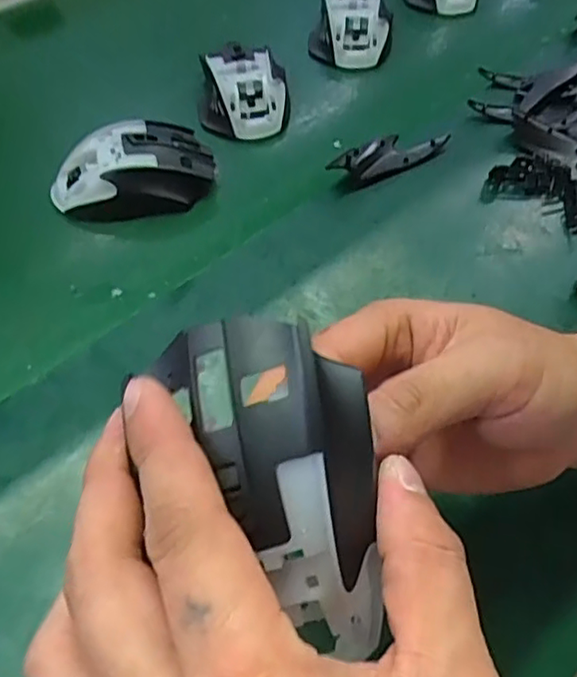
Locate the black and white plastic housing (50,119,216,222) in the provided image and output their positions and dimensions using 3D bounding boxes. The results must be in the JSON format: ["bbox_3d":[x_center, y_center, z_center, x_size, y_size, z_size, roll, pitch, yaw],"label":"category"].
[{"bbox_3d":[-0.110,-0.120,0.444,0.110,0.032,0.062,-19,58,-15],"label":"black and white plastic housing"}]

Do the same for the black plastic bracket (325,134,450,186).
[{"bbox_3d":[0.073,-0.136,0.467,0.095,0.022,0.028,-24,59,-18],"label":"black plastic bracket"}]

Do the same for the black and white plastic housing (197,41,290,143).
[{"bbox_3d":[-0.036,-0.198,0.499,0.069,0.033,0.071,-1,55,-3],"label":"black and white plastic housing"}]

